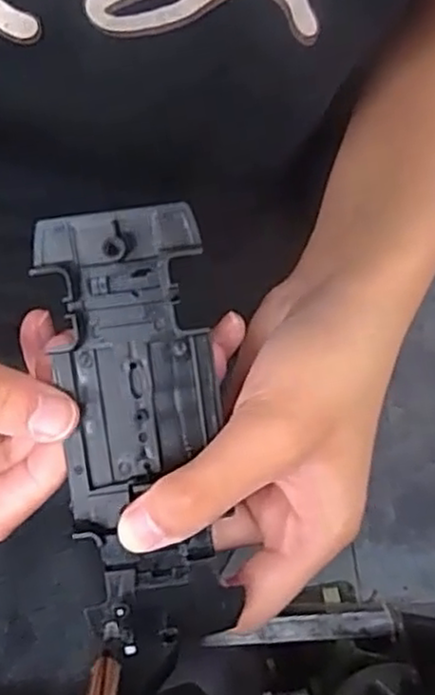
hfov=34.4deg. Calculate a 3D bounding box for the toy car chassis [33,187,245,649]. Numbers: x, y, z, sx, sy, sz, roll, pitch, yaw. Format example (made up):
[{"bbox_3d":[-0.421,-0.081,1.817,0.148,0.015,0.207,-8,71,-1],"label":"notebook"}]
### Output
[{"bbox_3d":[-0.024,0.024,0.207,0.046,0.005,0.127,-5,93,-2],"label":"toy car chassis"}]

